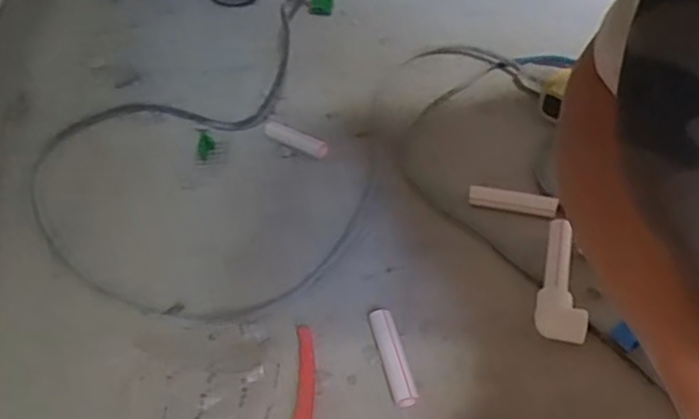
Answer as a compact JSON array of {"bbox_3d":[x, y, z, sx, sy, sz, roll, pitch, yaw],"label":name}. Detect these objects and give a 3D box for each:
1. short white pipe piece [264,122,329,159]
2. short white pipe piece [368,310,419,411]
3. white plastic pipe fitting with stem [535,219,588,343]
[{"bbox_3d":[-0.065,-0.083,0.761,0.087,0.016,0.018,24,53,25],"label":"short white pipe piece"},{"bbox_3d":[0.037,0.126,0.550,0.020,0.023,0.086,-13,47,-6],"label":"short white pipe piece"},{"bbox_3d":[0.188,0.062,0.574,0.039,0.033,0.111,5,47,10],"label":"white plastic pipe fitting with stem"}]

